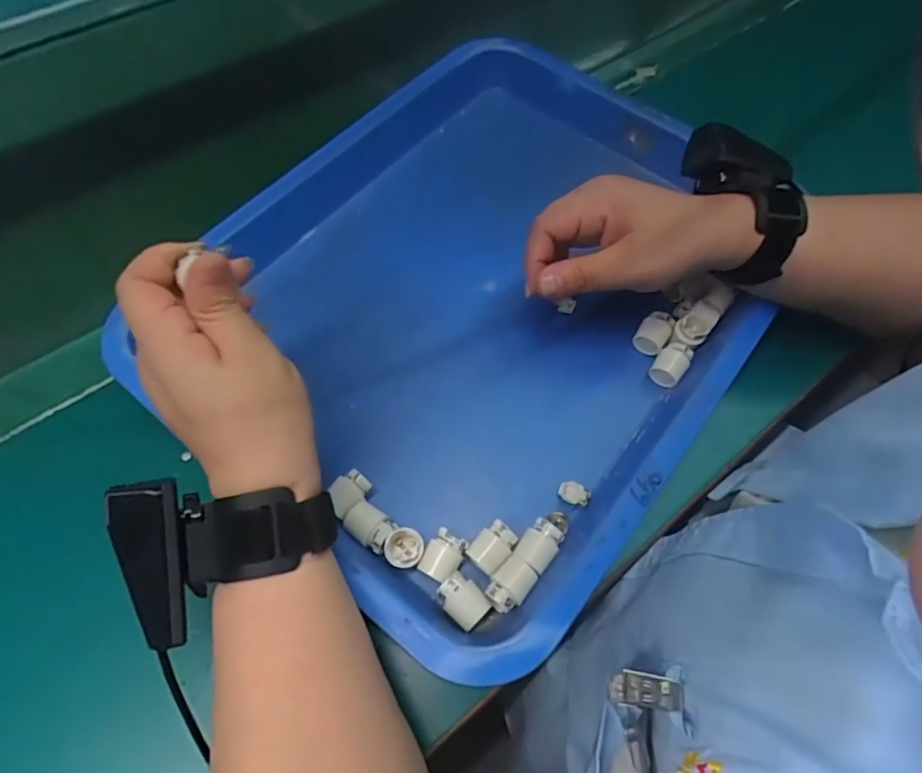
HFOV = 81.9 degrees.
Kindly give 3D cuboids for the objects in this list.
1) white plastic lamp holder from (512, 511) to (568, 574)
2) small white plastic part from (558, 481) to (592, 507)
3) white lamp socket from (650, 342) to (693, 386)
[{"bbox_3d":[0.048,0.087,0.308,0.020,0.016,0.040,34,64,16],"label":"white plastic lamp holder"},{"bbox_3d":[0.069,0.065,0.321,0.018,0.009,0.011,31,63,14],"label":"small white plastic part"},{"bbox_3d":[0.144,-0.015,0.364,0.020,0.016,0.027,32,64,15],"label":"white lamp socket"}]

